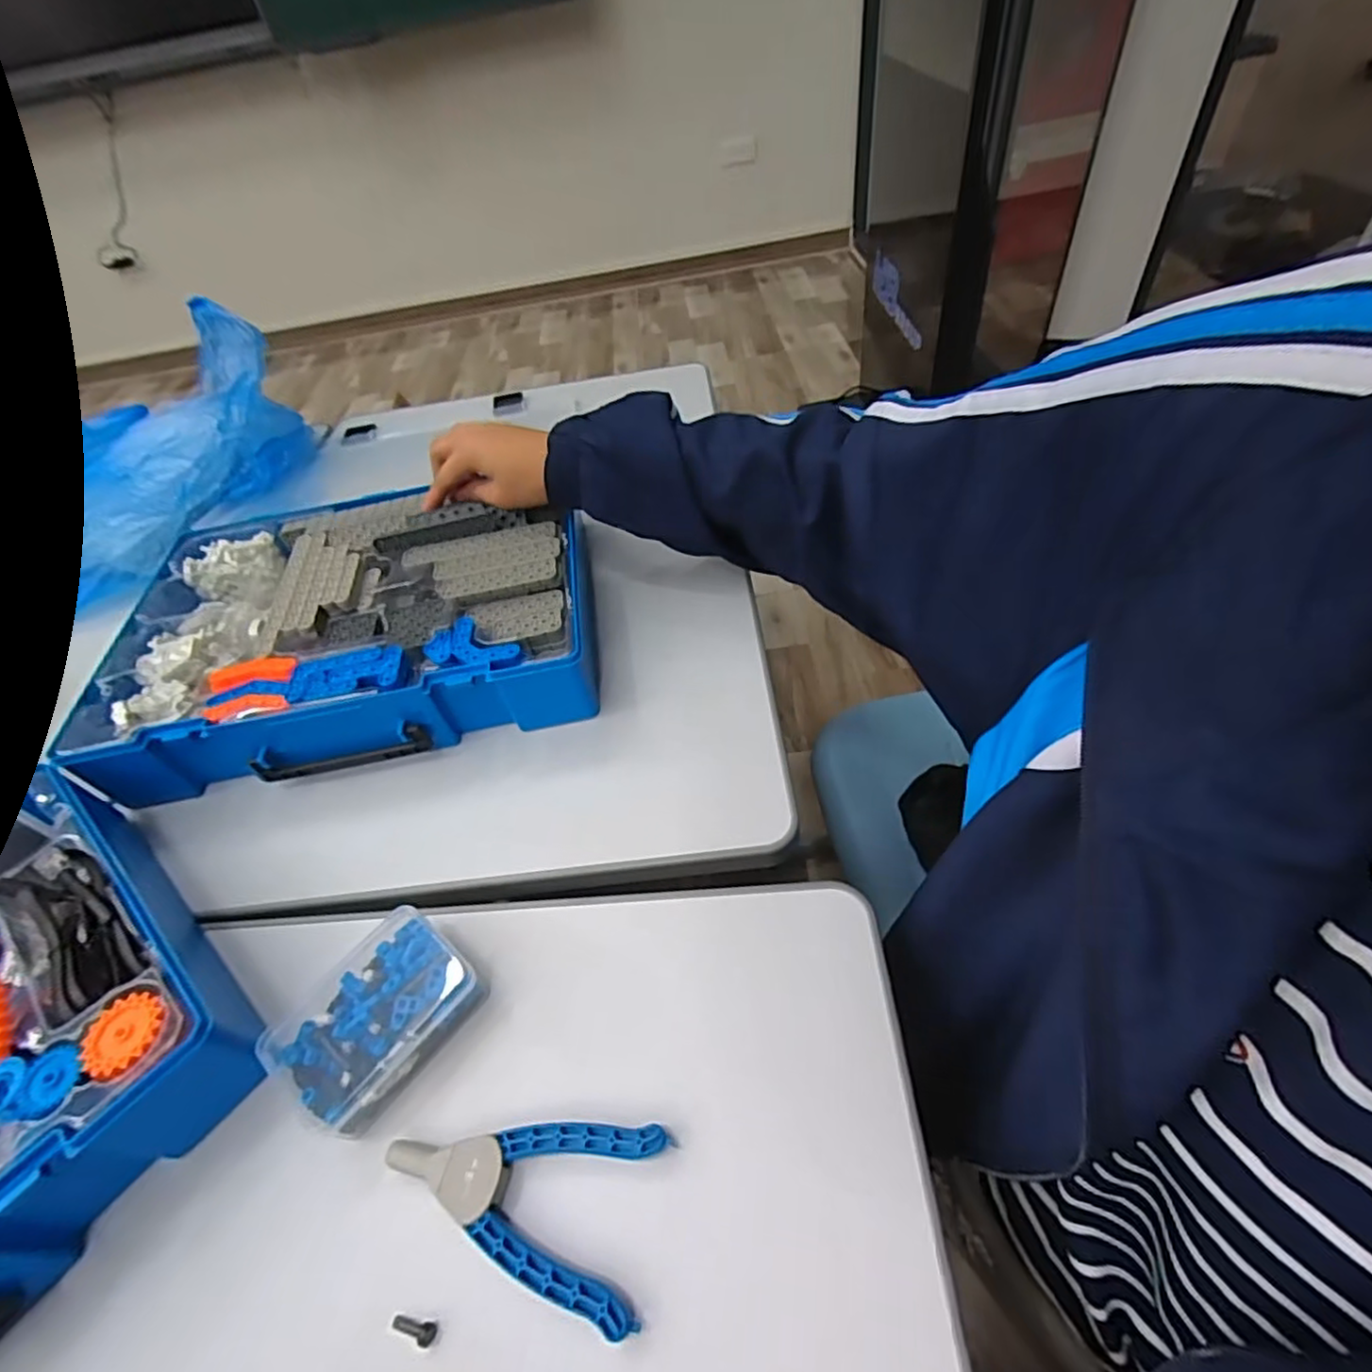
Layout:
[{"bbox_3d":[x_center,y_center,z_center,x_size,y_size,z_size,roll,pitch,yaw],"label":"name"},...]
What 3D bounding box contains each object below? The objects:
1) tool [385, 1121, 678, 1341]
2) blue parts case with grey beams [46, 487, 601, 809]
[{"bbox_3d":[-0.076,0.226,0.300,0.125,0.017,0.067,7,51,15],"label":"tool"},{"bbox_3d":[-0.262,-0.060,0.531,0.352,0.066,0.264,-11,51,-4],"label":"blue parts case with grey beams"}]

